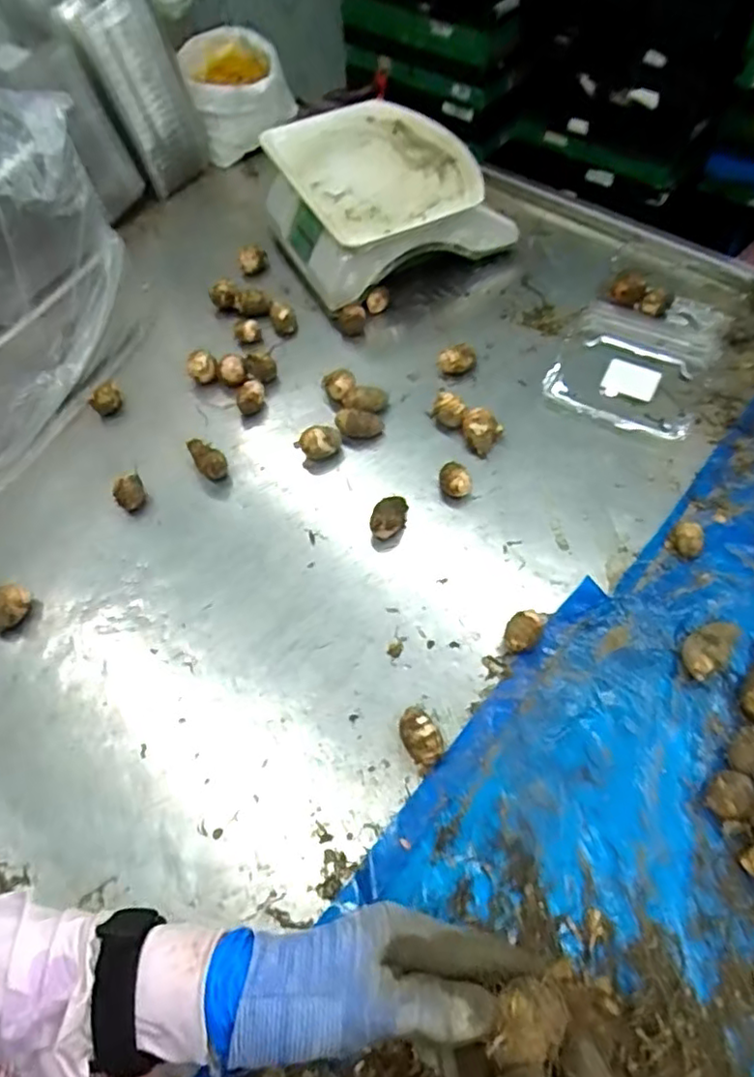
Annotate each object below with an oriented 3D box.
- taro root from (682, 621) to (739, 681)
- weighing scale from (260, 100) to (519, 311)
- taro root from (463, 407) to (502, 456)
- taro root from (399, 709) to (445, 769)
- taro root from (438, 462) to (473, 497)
[{"bbox_3d":[0.311,0.100,0.599,0.036,0.032,0.073,39,68,23],"label":"taro root"},{"bbox_3d":[0.006,-0.467,0.905,0.278,0.127,0.278,-27,61,-12],"label":"weighing scale"},{"bbox_3d":[0.120,-0.126,0.752,0.042,0.033,0.039,-1,59,2],"label":"taro root"},{"bbox_3d":[0.039,0.178,0.578,0.032,0.033,0.048,-18,60,-8],"label":"taro root"},{"bbox_3d":[0.088,-0.063,0.723,0.035,0.032,0.032,-1,59,2],"label":"taro root"}]

